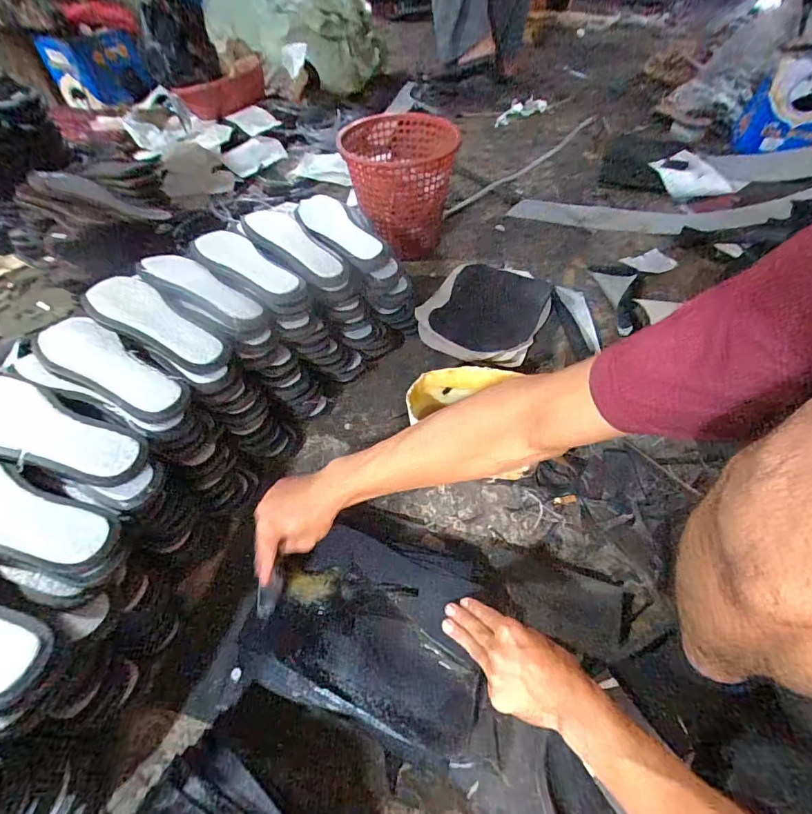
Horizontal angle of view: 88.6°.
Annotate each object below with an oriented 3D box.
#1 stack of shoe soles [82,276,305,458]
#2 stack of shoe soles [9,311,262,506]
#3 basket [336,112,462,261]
[{"bbox_3d":[-0.310,-0.038,0.619,0.259,0.237,0.088,22,55,18],"label":"stack of shoe soles"},{"bbox_3d":[-0.347,0.028,0.569,0.245,0.232,0.094,23,55,18],"label":"stack of shoe soles"},{"bbox_3d":[-0.010,-0.530,1.007,0.260,0.238,0.271,0,51,1],"label":"basket"}]

